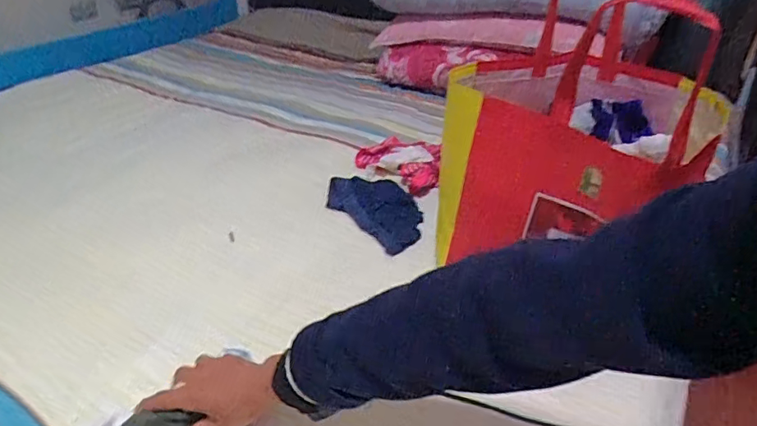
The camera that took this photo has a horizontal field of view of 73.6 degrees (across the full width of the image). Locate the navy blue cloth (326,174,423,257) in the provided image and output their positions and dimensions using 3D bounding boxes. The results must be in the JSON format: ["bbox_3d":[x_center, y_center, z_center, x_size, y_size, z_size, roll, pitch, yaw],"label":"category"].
[{"bbox_3d":[-0.002,-0.017,0.886,0.120,0.039,0.220,-26,44,-33],"label":"navy blue cloth"}]

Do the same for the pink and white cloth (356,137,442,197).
[{"bbox_3d":[0.042,-0.111,1.000,0.182,0.041,0.151,20,40,24],"label":"pink and white cloth"}]

